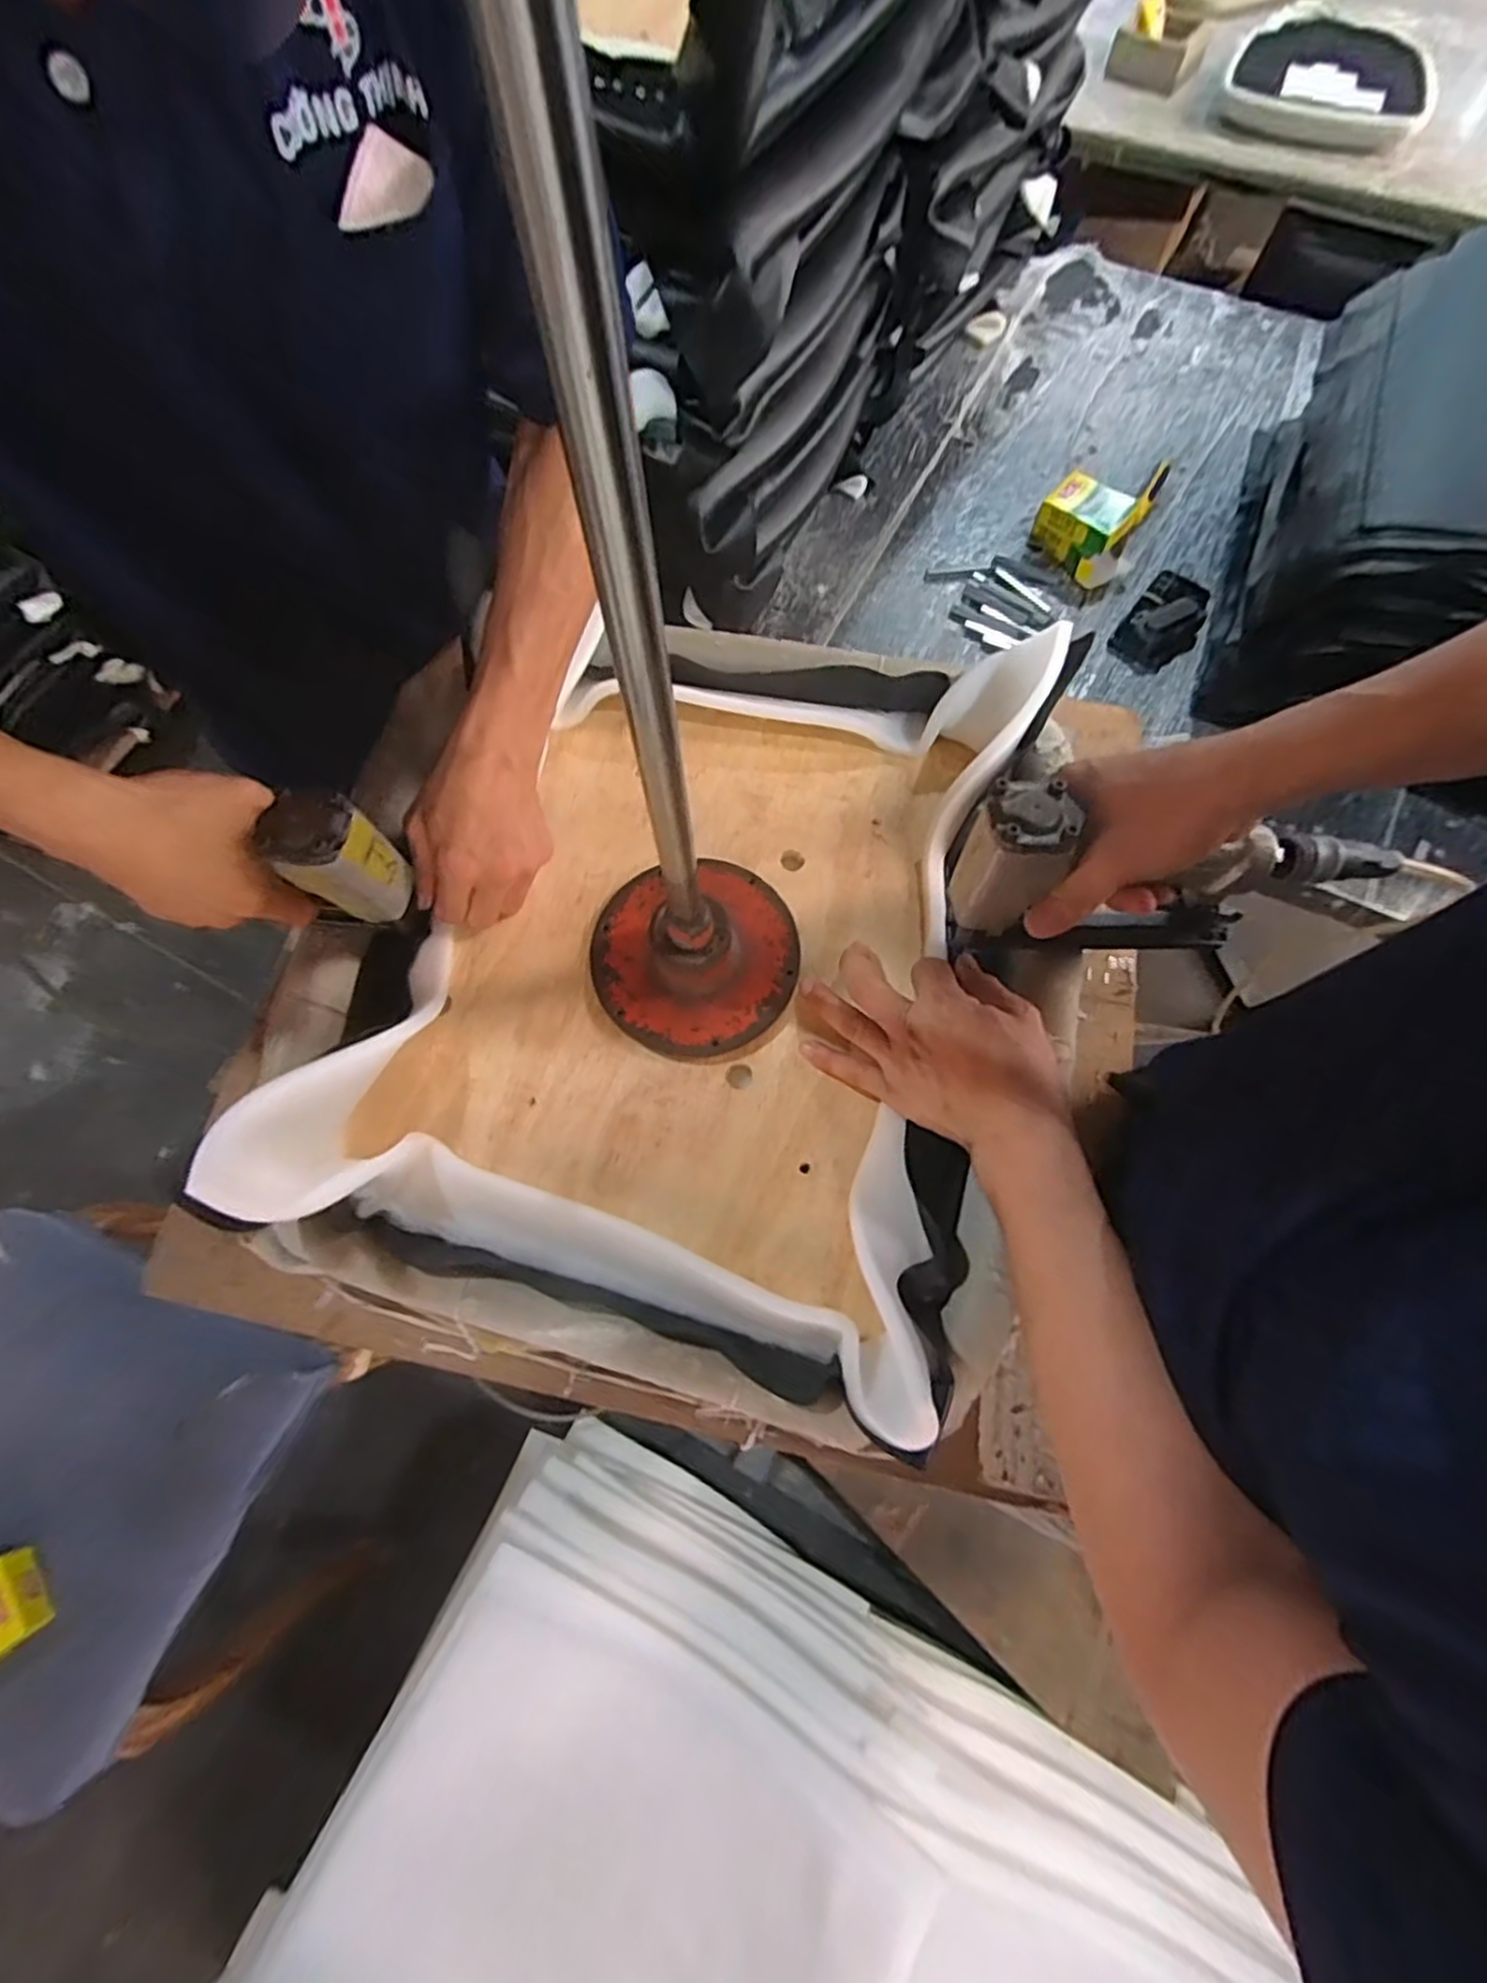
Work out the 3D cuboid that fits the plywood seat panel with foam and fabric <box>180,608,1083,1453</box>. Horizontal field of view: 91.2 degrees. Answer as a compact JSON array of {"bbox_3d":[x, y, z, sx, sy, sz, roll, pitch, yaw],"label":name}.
[{"bbox_3d":[-0.032,-0.038,0.483,0.393,0.110,0.519,15,73,5],"label":"plywood seat panel with foam and fabric"}]

